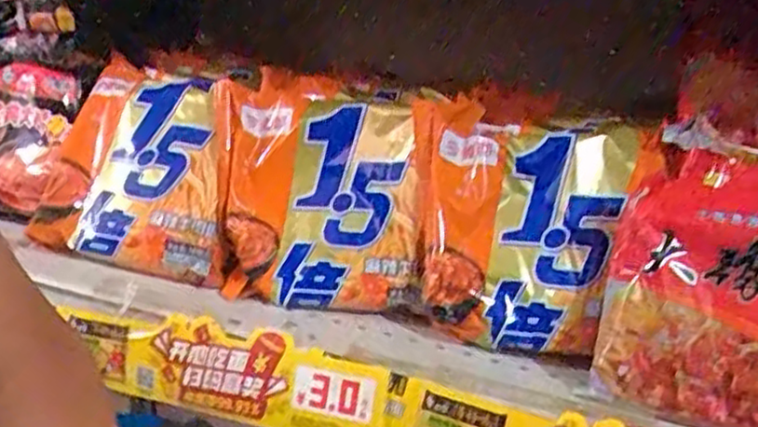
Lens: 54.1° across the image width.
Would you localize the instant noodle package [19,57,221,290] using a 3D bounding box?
[{"bbox_3d":[-0.173,-0.042,0.559,0.151,0.174,0.027,5,-18,19],"label":"instant noodle package"}]

